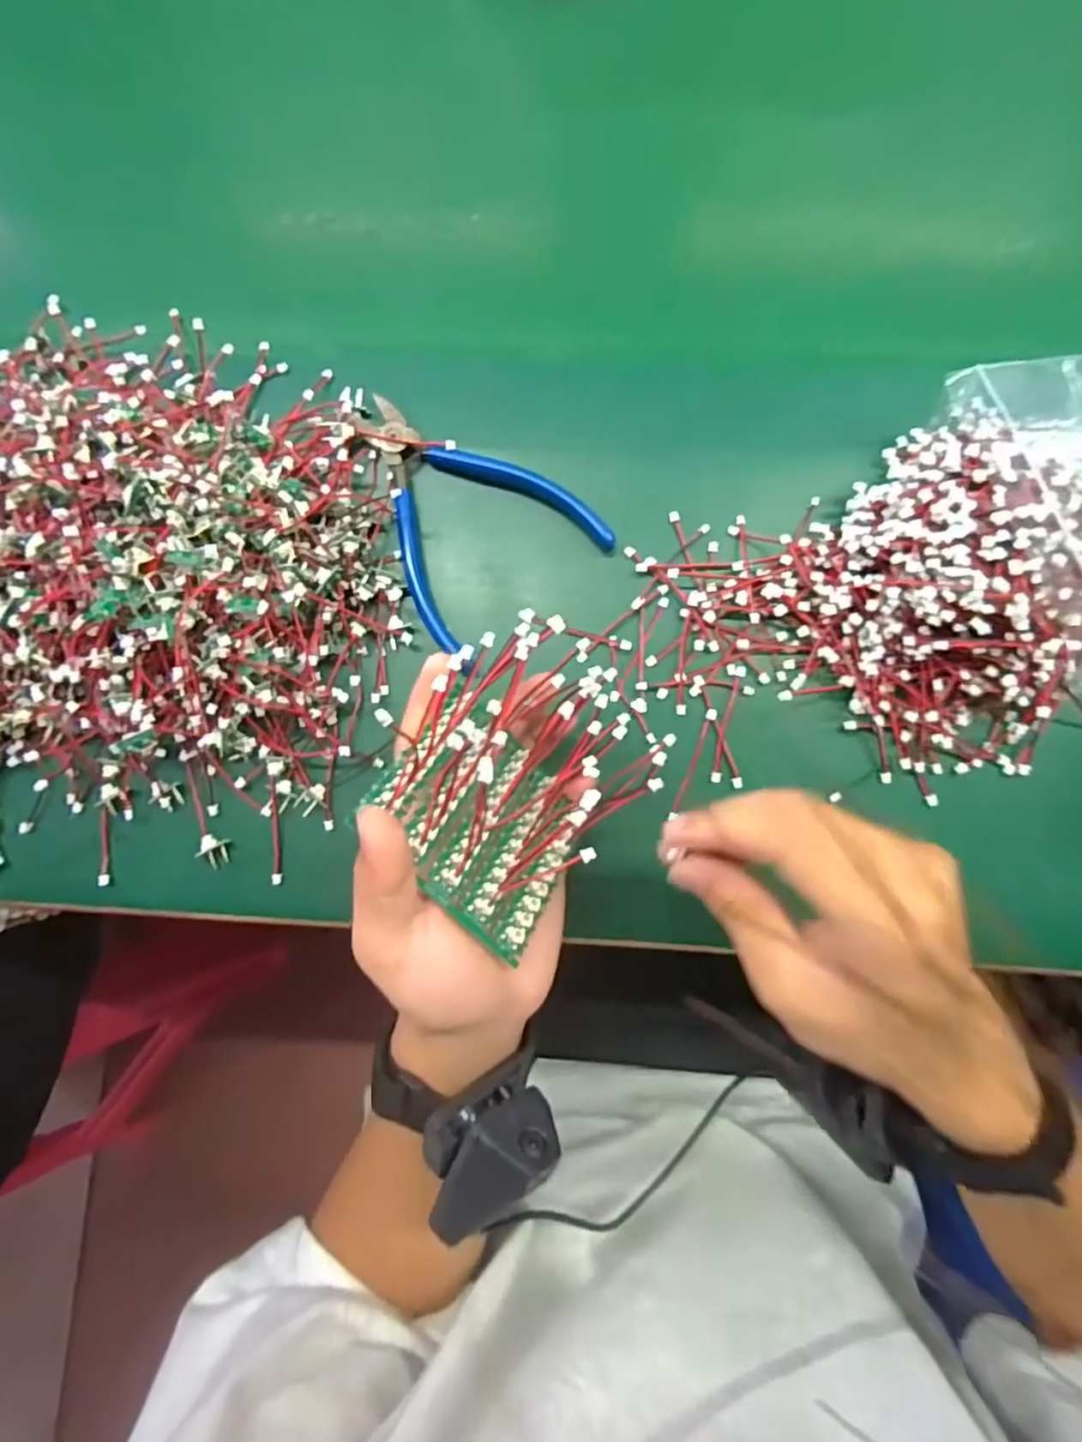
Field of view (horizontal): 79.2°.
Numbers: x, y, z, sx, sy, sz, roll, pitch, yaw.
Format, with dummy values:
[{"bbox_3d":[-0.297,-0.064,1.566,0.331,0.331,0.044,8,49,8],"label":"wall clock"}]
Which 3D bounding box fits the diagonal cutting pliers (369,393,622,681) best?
[{"bbox_3d":[-0.043,-0.108,0.334,0.097,0.013,0.134,-40,83,-2],"label":"diagonal cutting pliers"}]

